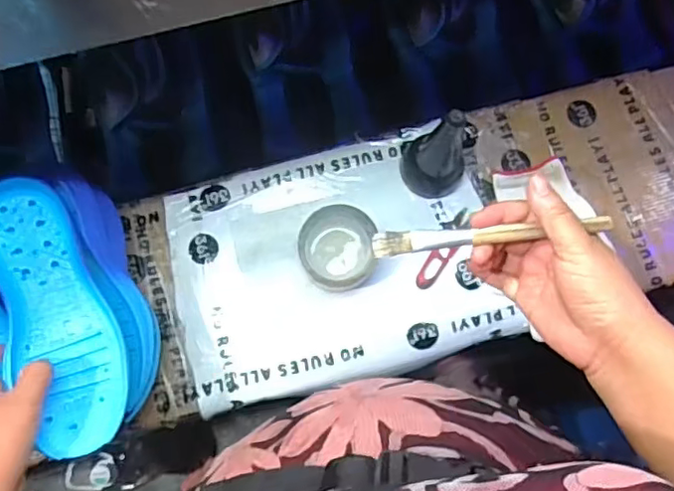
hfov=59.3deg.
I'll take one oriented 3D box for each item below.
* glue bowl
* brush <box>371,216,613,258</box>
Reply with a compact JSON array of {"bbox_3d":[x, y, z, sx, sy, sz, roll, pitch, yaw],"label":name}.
[{"bbox_3d":[0.000,0.004,0.624,0.076,0.057,0.078,0,75,-2],"label":"glue bowl"},{"bbox_3d":[0.102,-0.008,0.396,0.156,0.010,0.016,-5,78,7],"label":"brush"}]

